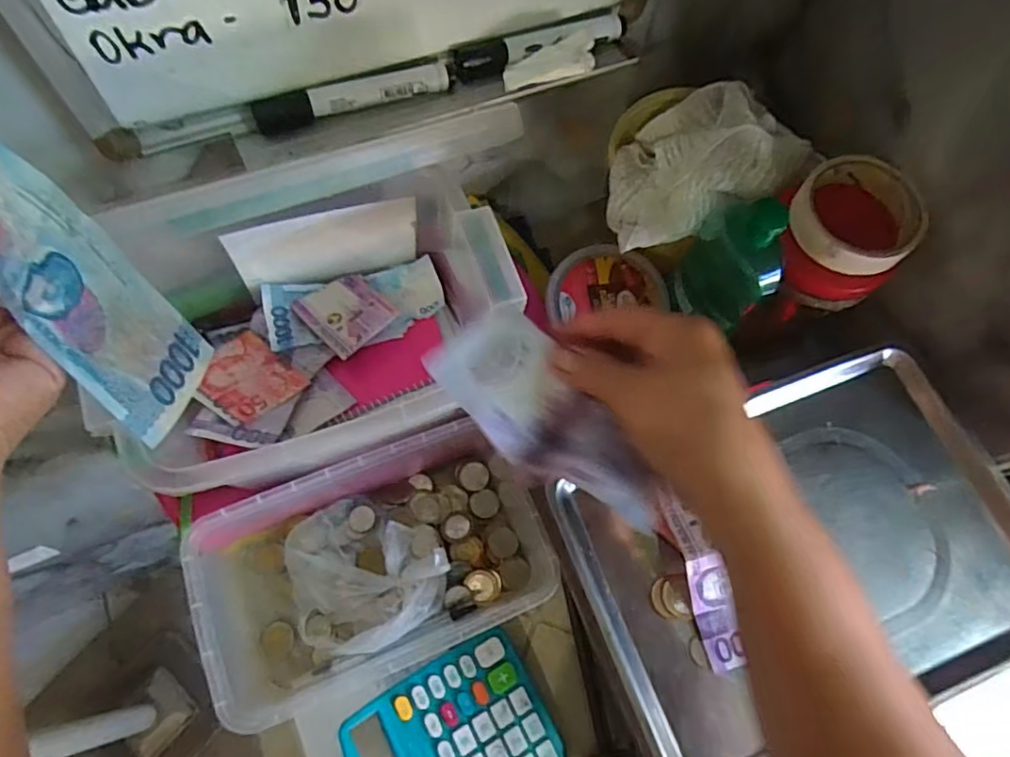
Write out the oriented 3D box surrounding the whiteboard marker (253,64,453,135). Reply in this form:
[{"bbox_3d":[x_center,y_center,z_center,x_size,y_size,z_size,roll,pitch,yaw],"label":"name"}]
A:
[{"bbox_3d":[-0.102,-0.194,0.403,0.134,0.020,0.014,-22,71,-10],"label":"whiteboard marker"}]

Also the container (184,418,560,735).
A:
[{"bbox_3d":[-0.102,0.149,0.482,0.255,0.089,0.156,-20,71,-10],"label":"container"}]

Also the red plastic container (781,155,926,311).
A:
[{"bbox_3d":[0.258,-0.112,0.456,0.094,0.061,0.092,1,69,-2],"label":"red plastic container"}]

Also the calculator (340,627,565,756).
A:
[{"bbox_3d":[-0.034,0.274,0.439,0.137,0.044,0.116,-26,72,-12],"label":"calculator"}]

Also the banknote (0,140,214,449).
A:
[{"bbox_3d":[-0.195,-0.045,0.256,0.156,0.013,0.063,43,110,-2],"label":"banknote"}]

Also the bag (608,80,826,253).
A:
[{"bbox_3d":[0.167,-0.184,0.497,0.156,0.078,0.115,-8,70,-5],"label":"bag"}]

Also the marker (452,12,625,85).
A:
[{"bbox_3d":[0.028,-0.247,0.434,0.138,0.019,0.021,-20,71,-10],"label":"marker"}]

